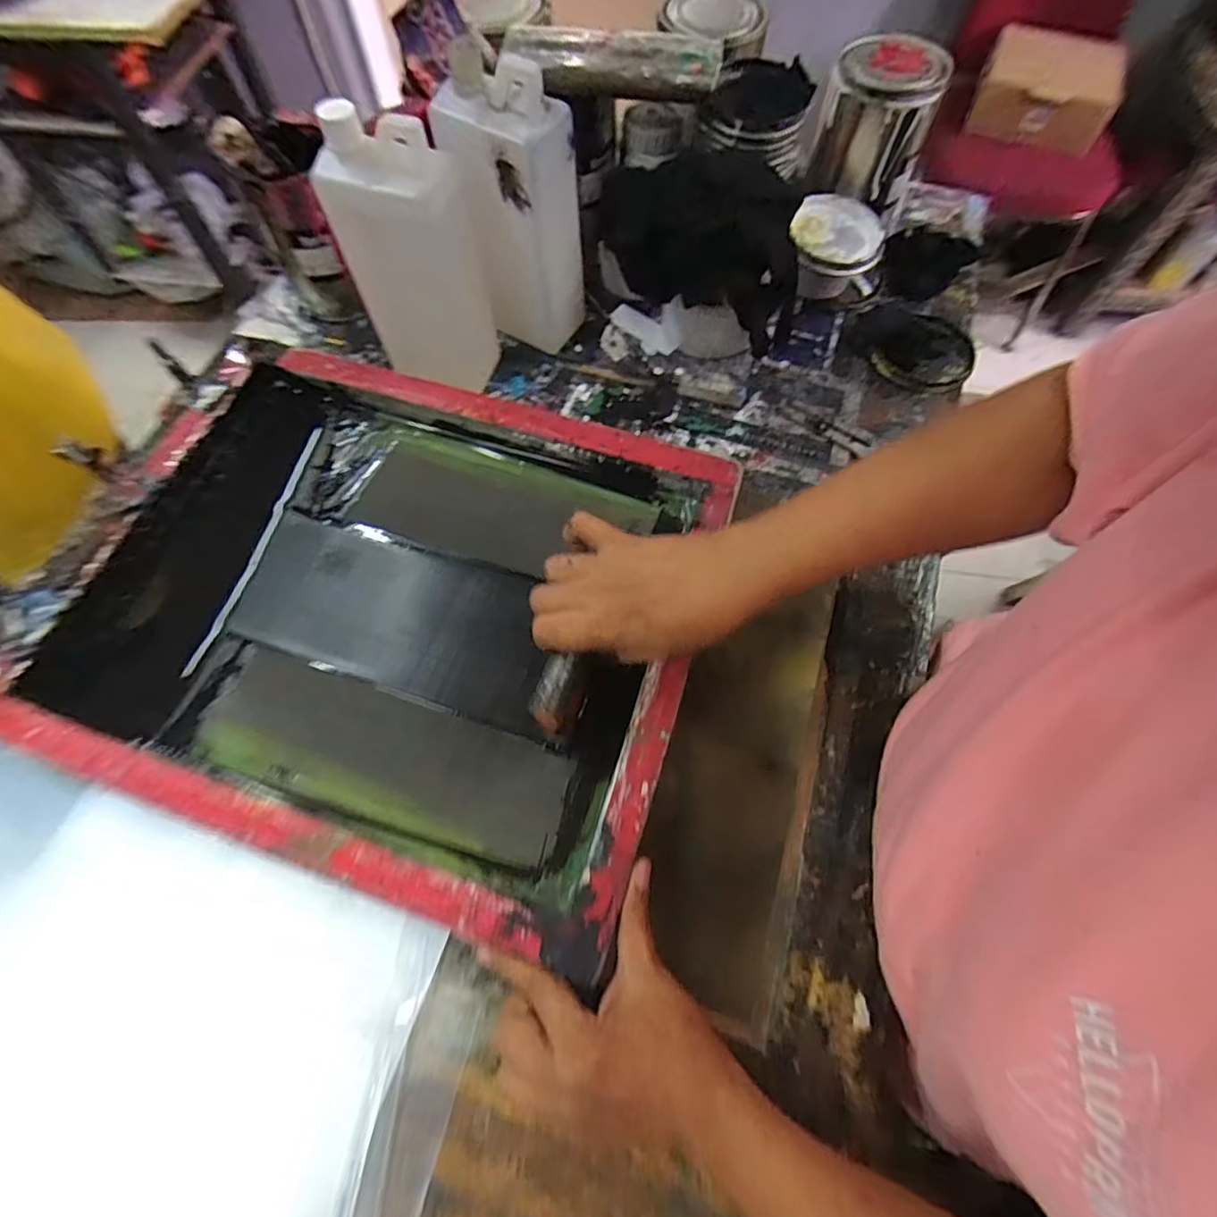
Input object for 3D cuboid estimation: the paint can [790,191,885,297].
[{"bbox_3d":[0.234,-0.373,0.618,0.093,0.058,0.092,16,66,7],"label":"paint can"}]

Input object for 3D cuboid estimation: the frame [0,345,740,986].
[{"bbox_3d":[-0.177,-0.014,0.484,0.488,0.047,0.399,17,66,7],"label":"frame"}]

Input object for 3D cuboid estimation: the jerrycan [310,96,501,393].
[{"bbox_3d":[-0.161,-0.290,0.508,0.104,0.219,0.057,16,66,7],"label":"jerrycan"}]

